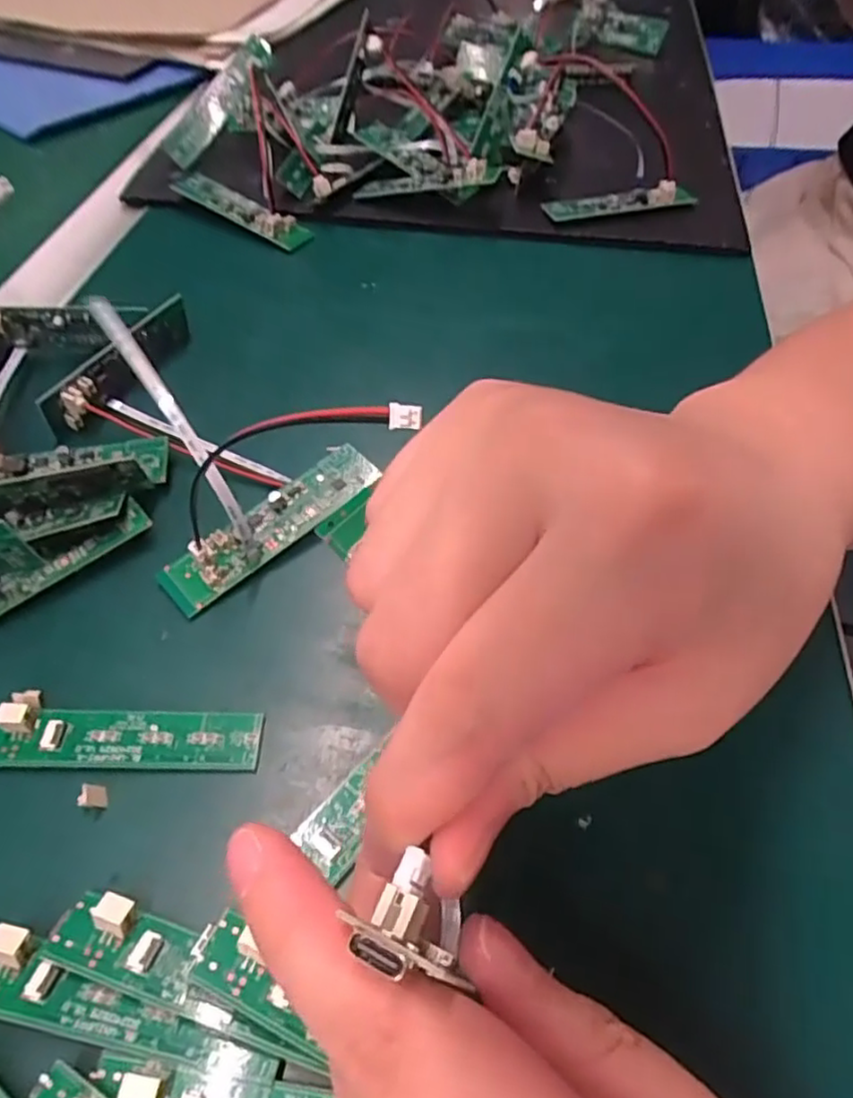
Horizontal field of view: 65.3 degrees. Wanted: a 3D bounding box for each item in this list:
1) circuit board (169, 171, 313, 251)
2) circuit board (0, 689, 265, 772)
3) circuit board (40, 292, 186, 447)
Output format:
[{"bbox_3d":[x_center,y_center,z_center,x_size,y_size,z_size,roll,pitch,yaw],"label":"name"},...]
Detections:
[{"bbox_3d":[-0.110,-0.197,0.383,0.097,0.014,0.021,28,58,20],"label":"circuit board"},{"bbox_3d":[-0.092,0.054,0.199,0.083,0.010,0.021,0,53,0],"label":"circuit board"},{"bbox_3d":[-0.130,-0.079,0.288,0.014,0.021,0.081,26,57,18],"label":"circuit board"}]

